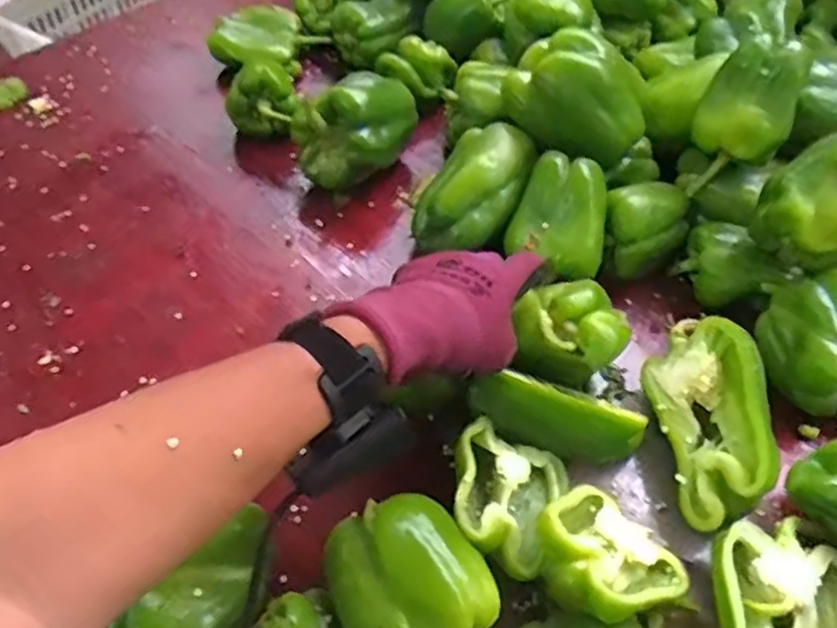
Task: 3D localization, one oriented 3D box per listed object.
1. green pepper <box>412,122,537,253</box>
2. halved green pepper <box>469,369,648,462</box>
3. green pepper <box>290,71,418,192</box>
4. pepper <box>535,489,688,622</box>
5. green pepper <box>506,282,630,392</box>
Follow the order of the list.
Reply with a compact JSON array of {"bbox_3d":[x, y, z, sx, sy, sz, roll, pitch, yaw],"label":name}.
[{"bbox_3d":[0.046,-0.109,0.632,0.067,0.077,0.133,39,87,-15],"label":"green pepper"},{"bbox_3d":[0.096,0.073,0.488,0.126,0.040,0.037,18,52,-10],"label":"halved green pepper"},{"bbox_3d":[-0.059,-0.173,0.672,0.086,0.102,0.104,30,56,18],"label":"green pepper"},{"bbox_3d":[0.113,0.152,0.432,0.084,0.036,0.084,7,32,-37],"label":"pepper"},{"bbox_3d":[0.109,0.013,0.514,0.088,0.075,0.056,2,19,-13],"label":"green pepper"}]

